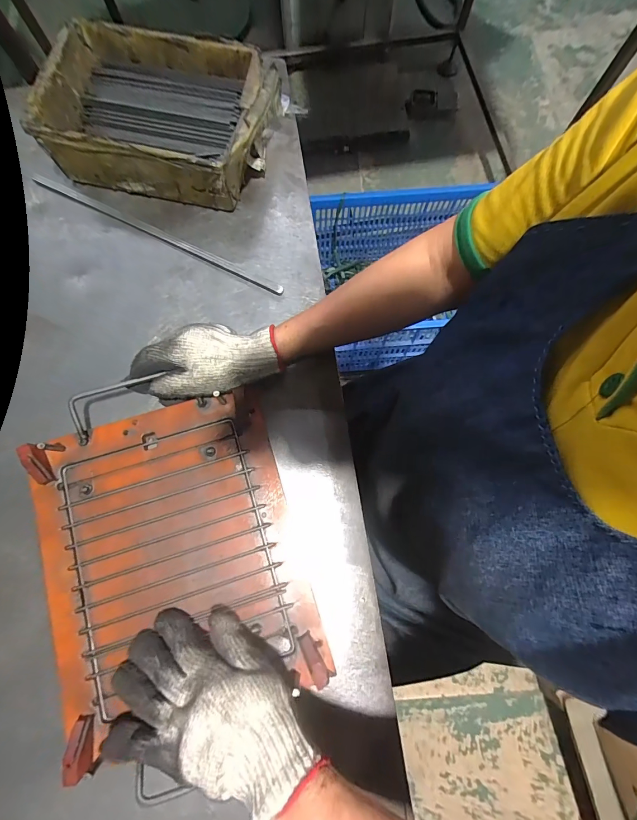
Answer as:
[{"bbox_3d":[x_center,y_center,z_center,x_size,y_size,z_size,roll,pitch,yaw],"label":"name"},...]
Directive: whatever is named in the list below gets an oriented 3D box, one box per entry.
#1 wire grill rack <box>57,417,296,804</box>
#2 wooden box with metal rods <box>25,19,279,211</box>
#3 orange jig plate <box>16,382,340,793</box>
[{"bbox_3d":[-0.146,0.145,0.362,0.198,0.012,0.238,-17,80,-3],"label":"wire grill rack"},{"bbox_3d":[-0.187,-0.361,0.438,0.241,0.073,0.176,11,78,2],"label":"wooden box with metal rods"},{"bbox_3d":[-0.143,0.140,0.357,0.242,0.029,0.287,-13,80,-3],"label":"orange jig plate"}]

